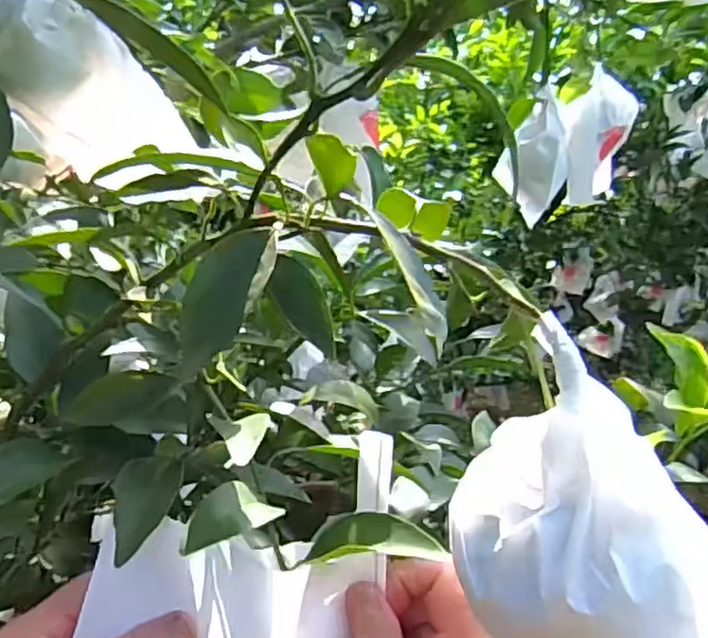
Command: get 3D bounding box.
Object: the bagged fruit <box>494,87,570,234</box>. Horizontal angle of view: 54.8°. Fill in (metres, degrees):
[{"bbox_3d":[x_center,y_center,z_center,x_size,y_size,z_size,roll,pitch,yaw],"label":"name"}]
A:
[{"bbox_3d":[0.224,-0.204,0.847,0.086,0.136,0.058,11,20,14],"label":"bagged fruit"}]

